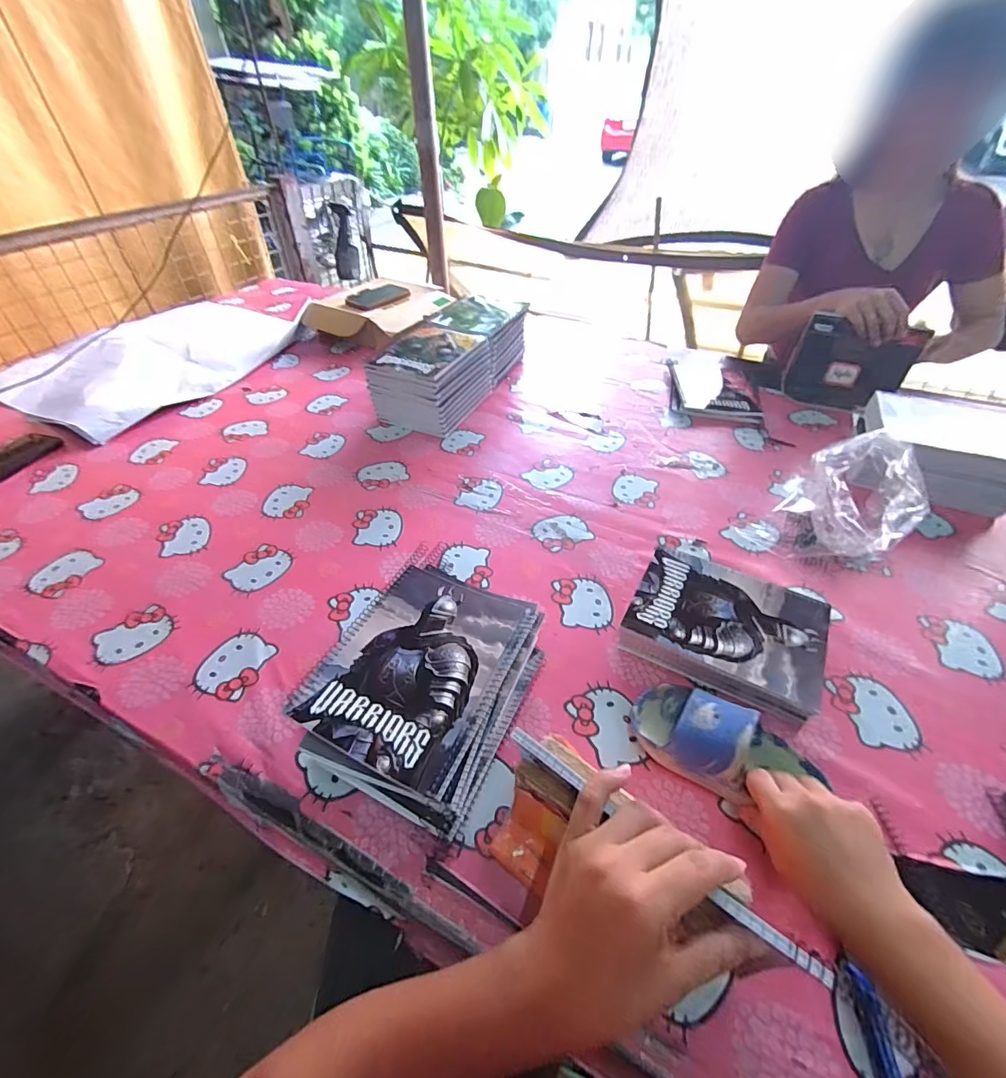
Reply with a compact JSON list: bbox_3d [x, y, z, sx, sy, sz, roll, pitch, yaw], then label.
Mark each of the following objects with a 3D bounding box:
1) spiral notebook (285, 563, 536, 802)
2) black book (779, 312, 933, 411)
[{"bbox_3d":[-0.079,0.115,0.451,0.153,0.013,0.200,18,47,18],"label":"spiral notebook"},{"bbox_3d":[0.691,-0.344,0.936,0.194,0.164,0.019,18,47,16],"label":"black book"}]

